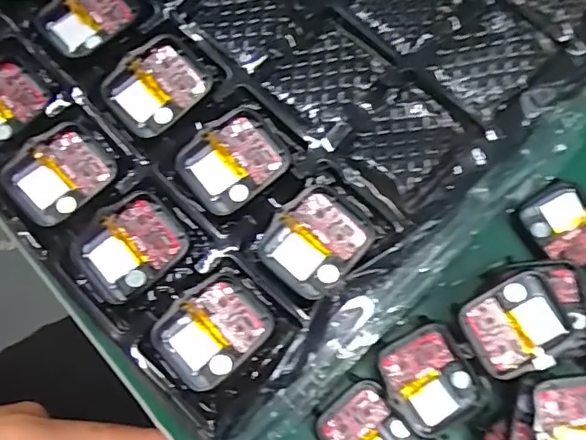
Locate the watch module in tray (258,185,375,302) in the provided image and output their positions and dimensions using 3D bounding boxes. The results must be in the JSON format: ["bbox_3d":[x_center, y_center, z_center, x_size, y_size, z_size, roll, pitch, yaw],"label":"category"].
[{"bbox_3d":[0.010,0.008,0.232,0.042,0.005,0.037,-43,77,-10],"label":"watch module in tray"}]

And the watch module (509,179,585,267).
[{"bbox_3d":[0.131,0.003,0.270,0.037,0.010,0.040,-34,76,-8],"label":"watch module"}]

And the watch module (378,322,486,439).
[{"bbox_3d":[0.060,0.071,0.248,0.037,0.007,0.042,-26,75,-5],"label":"watch module"}]

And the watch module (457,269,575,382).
[{"bbox_3d":[0.096,0.046,0.242,0.041,0.010,0.037,-28,75,-6],"label":"watch module"}]

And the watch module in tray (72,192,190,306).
[{"bbox_3d":[-0.067,0.011,0.233,0.043,0.007,0.037,-36,76,-8],"label":"watch module in tray"}]

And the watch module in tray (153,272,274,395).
[{"bbox_3d":[-0.032,0.044,0.223,0.043,0.008,0.034,-41,77,-9],"label":"watch module in tray"}]

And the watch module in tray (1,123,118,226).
[{"bbox_3d":[-0.101,-0.020,0.243,0.041,0.009,0.035,-36,76,-8],"label":"watch module in tray"}]

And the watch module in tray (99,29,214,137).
[{"bbox_3d":[-0.058,-0.057,0.246,0.042,0.012,0.034,-40,77,-9],"label":"watch module in tray"}]

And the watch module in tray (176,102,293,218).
[{"bbox_3d":[-0.025,-0.025,0.240,0.043,0.007,0.034,-36,76,-8],"label":"watch module in tray"}]

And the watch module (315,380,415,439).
[{"bbox_3d":[0.033,0.096,0.249,0.034,0.007,0.040,-32,76,-7],"label":"watch module"}]

